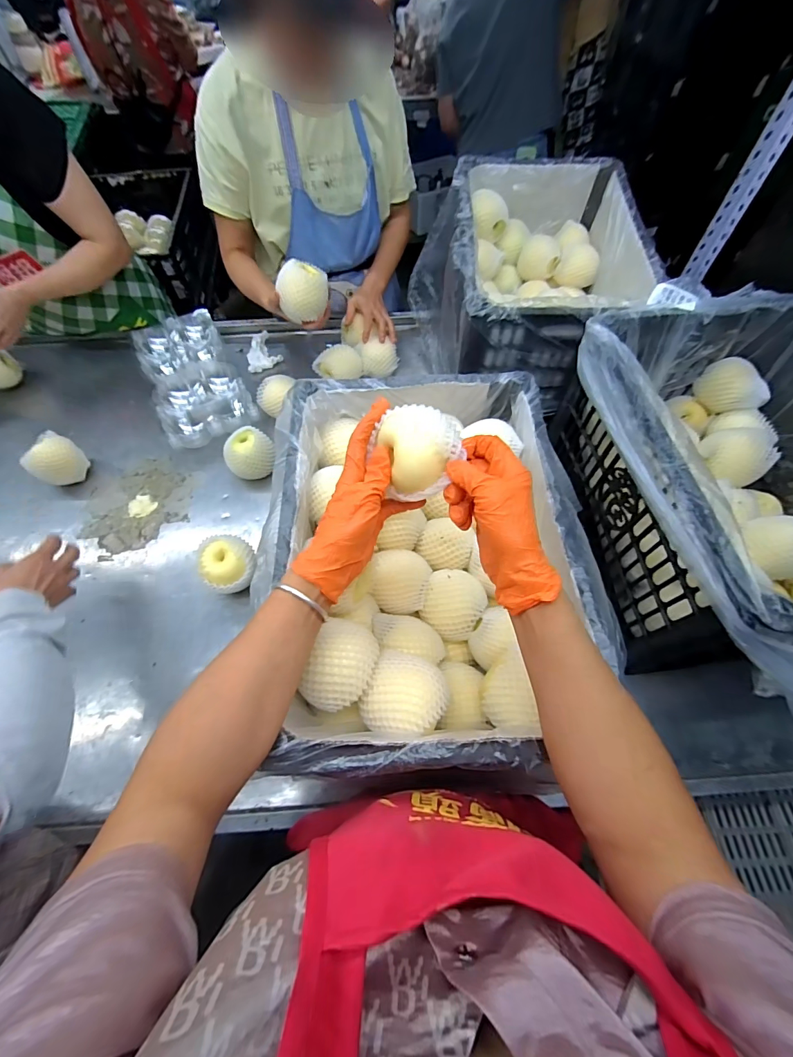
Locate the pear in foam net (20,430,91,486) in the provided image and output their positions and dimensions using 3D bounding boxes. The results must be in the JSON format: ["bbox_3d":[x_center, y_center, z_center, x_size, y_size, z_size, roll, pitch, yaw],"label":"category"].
[{"bbox_3d":[-0.676,-0.132,0.790,0.080,0.100,0.087,0,61,1],"label":"pear in foam net"}]

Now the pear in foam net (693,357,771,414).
[{"bbox_3d":[0.557,-0.231,0.659,0.068,0.069,0.085,-2,61,0],"label":"pear in foam net"}]

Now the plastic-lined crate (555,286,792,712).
[{"bbox_3d":[0.465,-0.046,0.566,0.321,0.256,0.507,-5,61,-2],"label":"plastic-lined crate"}]

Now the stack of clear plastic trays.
[{"bbox_3d":[-0.460,-0.343,0.903,0.186,0.065,0.399,-26,64,-13],"label":"stack of clear plastic trays"}]

